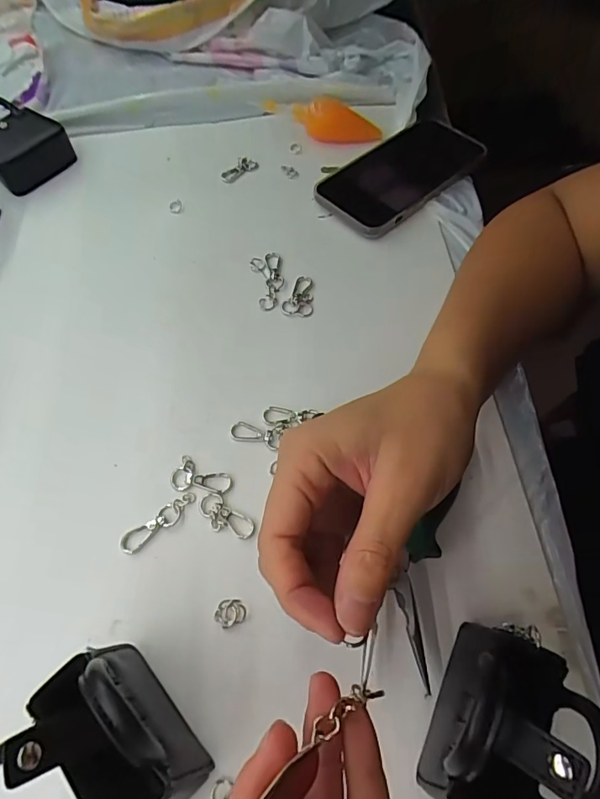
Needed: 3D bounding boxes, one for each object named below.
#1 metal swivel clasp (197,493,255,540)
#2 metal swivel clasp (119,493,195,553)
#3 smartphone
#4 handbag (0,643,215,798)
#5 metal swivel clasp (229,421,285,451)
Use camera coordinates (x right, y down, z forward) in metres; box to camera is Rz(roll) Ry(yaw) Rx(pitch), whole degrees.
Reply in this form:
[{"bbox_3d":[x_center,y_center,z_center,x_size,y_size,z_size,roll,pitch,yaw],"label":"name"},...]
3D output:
[{"bbox_3d":[-0.047,0.073,0.292,0.040,0.004,0.018,33,68,19],"label":"metal swivel clasp"},{"bbox_3d":[-0.088,0.076,0.293,0.052,0.004,0.013,-35,65,-15],"label":"metal swivel clasp"},{"bbox_3d":[0.095,-0.210,0.431,0.165,0.015,0.084,-37,66,-16],"label":"smartphone"},{"bbox_3d":[-0.084,0.148,0.200,0.070,0.099,0.052,38,70,21],"label":"handbag"},{"bbox_3d":[-0.030,0.022,0.321,0.035,0.005,0.018,12,63,10],"label":"metal swivel clasp"}]

